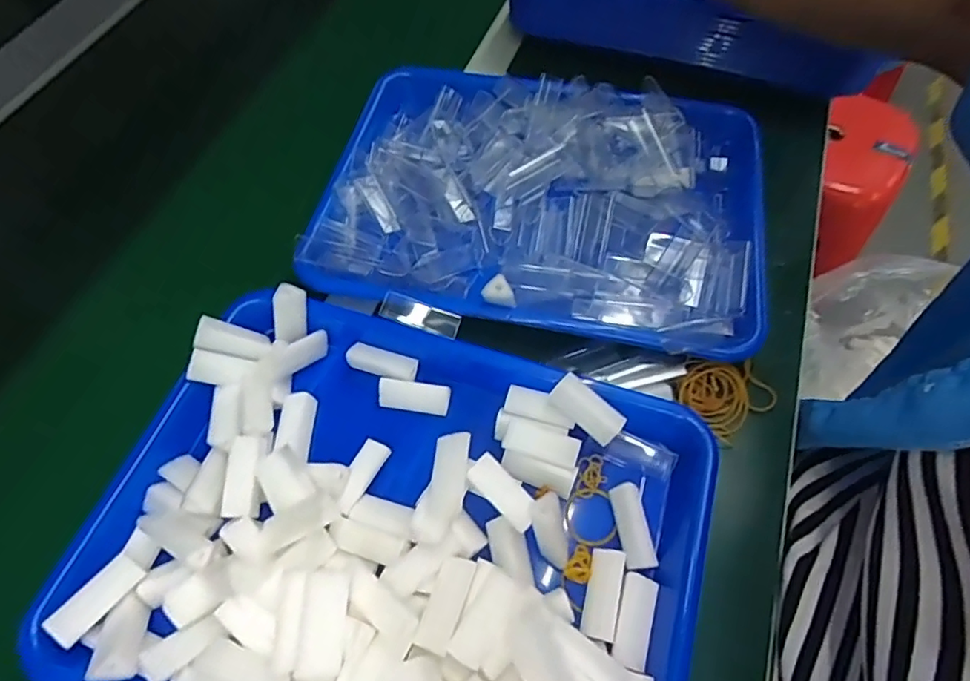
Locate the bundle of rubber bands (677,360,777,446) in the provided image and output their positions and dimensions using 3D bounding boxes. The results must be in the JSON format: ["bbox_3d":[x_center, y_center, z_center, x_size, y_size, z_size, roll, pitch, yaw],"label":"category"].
[{"bbox_3d":[0.161,0.034,0.374,0.053,0.018,0.048,-36,65,-18],"label":"bundle of rubber bands"}]

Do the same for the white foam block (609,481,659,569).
[{"bbox_3d":[0.085,0.106,0.324,0.017,0.012,0.045,-9,60,-4],"label":"white foam block"}]

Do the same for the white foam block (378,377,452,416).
[{"bbox_3d":[-0.046,0.036,0.375,0.046,0.015,0.021,8,94,3],"label":"white foam block"}]

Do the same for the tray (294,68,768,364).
[{"bbox_3d":[0.045,-0.120,0.433,0.328,0.049,0.243,11,61,8],"label":"tray"}]

